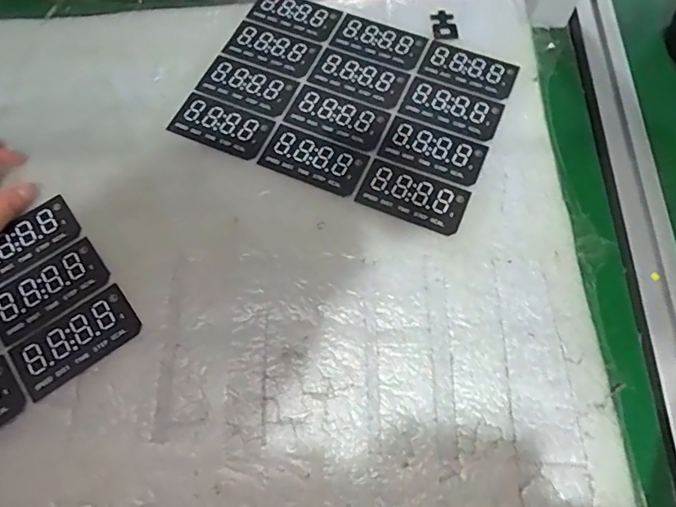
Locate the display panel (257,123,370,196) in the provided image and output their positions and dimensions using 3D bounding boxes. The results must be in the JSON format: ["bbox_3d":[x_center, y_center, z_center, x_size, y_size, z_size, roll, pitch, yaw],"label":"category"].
[{"bbox_3d":[-0.021,-0.084,0.453,0.091,0.004,0.044,21,68,10],"label":"display panel"}]

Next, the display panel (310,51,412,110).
[{"bbox_3d":[0.020,-0.171,0.494,0.091,0.005,0.047,23,69,11],"label":"display panel"}]

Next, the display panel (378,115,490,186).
[{"bbox_3d":[0.087,-0.094,0.456,0.091,0.004,0.048,24,69,11],"label":"display panel"}]

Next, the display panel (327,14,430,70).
[{"bbox_3d":[0.042,-0.216,0.514,0.090,0.004,0.045,21,68,10],"label":"display panel"}]

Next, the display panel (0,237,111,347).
[{"bbox_3d":[-0.233,0.029,0.403,0.091,0.004,0.050,-36,70,-14],"label":"display panel"}]

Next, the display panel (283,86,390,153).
[{"bbox_3d":[-0.001,-0.128,0.472,0.092,0.004,0.046,21,68,10],"label":"display panel"}]

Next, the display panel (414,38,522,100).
[{"bbox_3d":[0.129,-0.182,0.496,0.090,0.004,0.047,21,68,10],"label":"display panel"}]

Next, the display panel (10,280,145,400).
[{"bbox_3d":[-0.201,0.067,0.387,0.091,0.004,0.048,-35,70,-13],"label":"display panel"}]

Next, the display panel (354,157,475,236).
[{"bbox_3d":[0.066,-0.051,0.438,0.092,0.004,0.047,22,68,10],"label":"display panel"}]

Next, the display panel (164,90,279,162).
[{"bbox_3d":[-0.108,-0.119,0.468,0.089,0.004,0.047,22,68,10],"label":"display panel"}]

